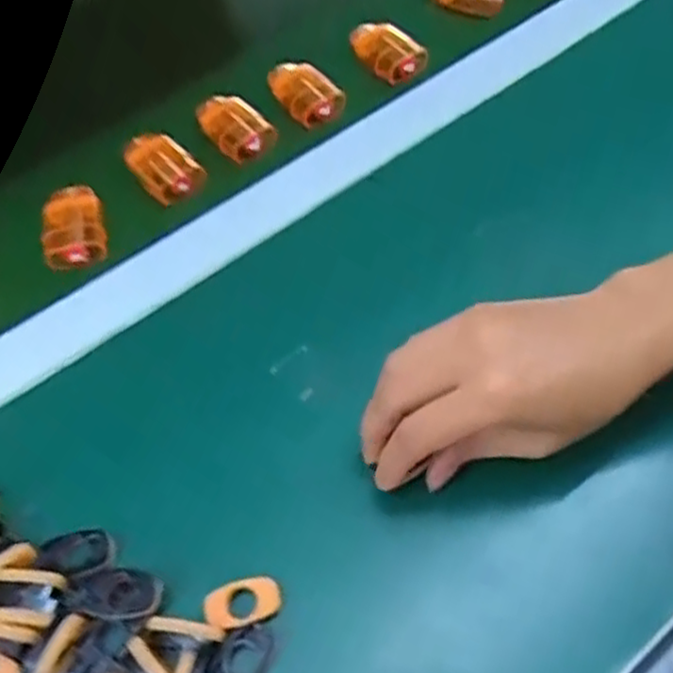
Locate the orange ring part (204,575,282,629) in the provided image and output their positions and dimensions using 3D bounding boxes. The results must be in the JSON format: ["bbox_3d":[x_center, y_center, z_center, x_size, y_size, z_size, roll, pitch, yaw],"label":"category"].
[{"bbox_3d":[-0.041,0.117,0.319,0.033,0.006,0.020,-16,57,-7],"label":"orange ring part"}]

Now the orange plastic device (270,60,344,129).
[{"bbox_3d":[-0.024,-0.174,0.509,0.033,0.018,0.064,-33,61,-17],"label":"orange plastic device"}]

